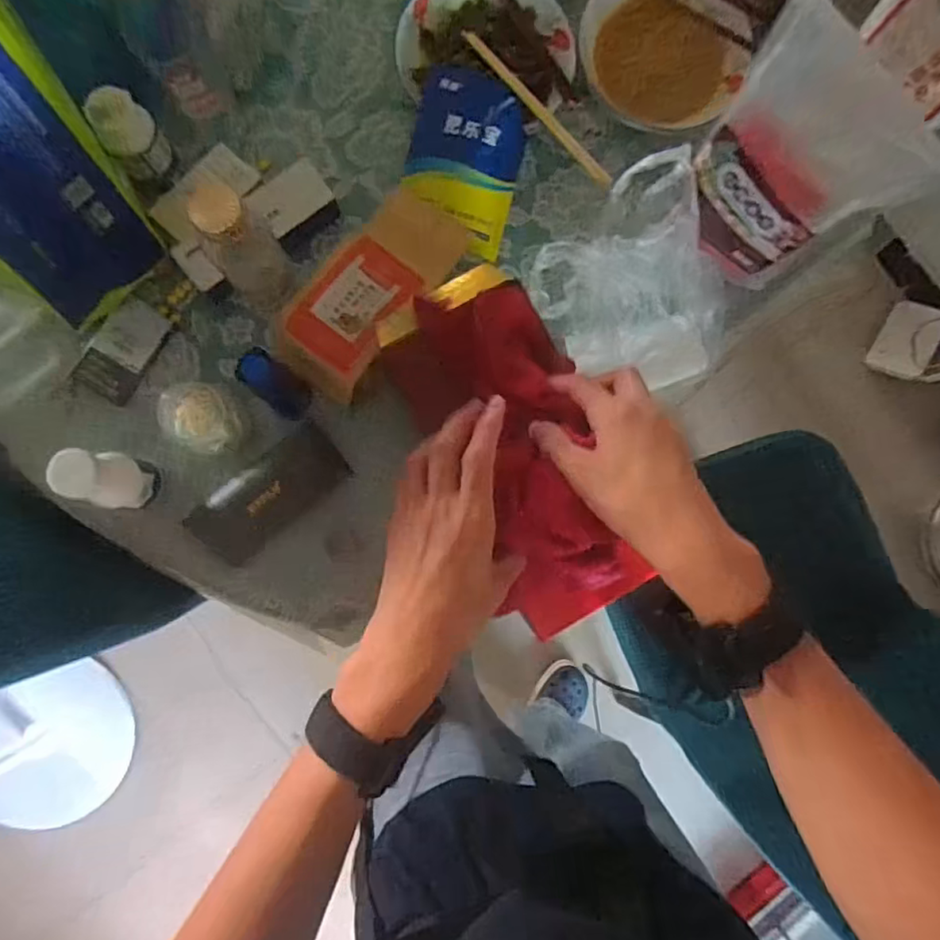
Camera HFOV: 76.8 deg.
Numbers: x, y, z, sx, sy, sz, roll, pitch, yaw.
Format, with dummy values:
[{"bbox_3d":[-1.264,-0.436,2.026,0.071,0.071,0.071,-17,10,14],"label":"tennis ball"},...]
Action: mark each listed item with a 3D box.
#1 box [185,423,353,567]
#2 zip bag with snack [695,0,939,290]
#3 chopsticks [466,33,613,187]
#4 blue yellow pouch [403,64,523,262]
[{"bbox_3d":[-0.192,0.024,0.572,0.146,0.037,0.064,-41,90,-4],"label":"box"},{"bbox_3d":[0.264,-0.260,0.506,0.166,0.193,0.043,45,66,-8],"label":"zip bag with snack"},{"bbox_3d":[0.068,-0.366,0.601,0.012,0.013,0.211,-43,90,-4],"label":"chopsticks"},{"bbox_3d":[-0.005,-0.312,0.590,0.108,0.041,0.168,11,86,-3],"label":"blue yellow pouch"}]

